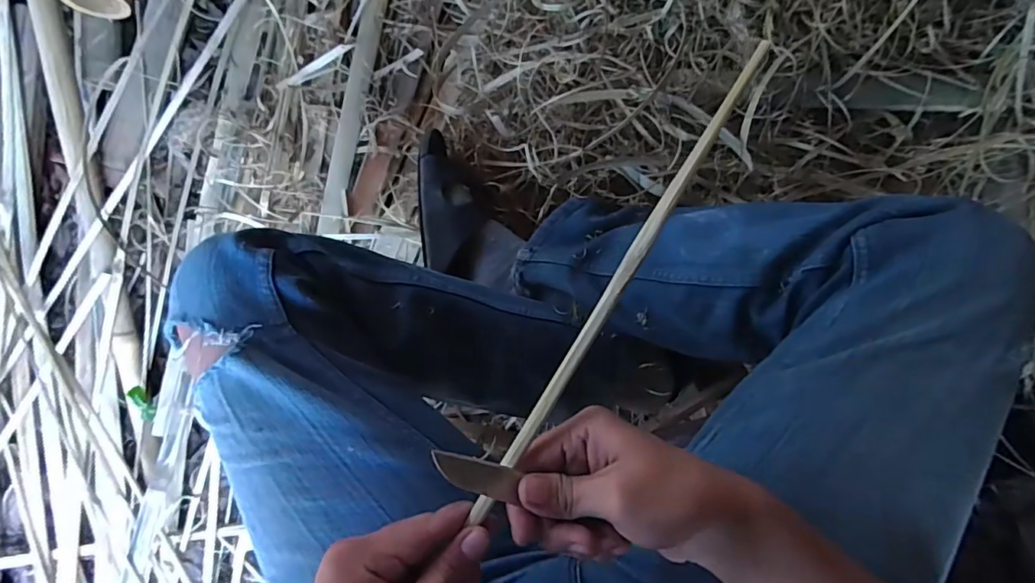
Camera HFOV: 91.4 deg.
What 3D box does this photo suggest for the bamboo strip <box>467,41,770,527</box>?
[{"bbox_3d":[0.057,-0.006,0.278,0.009,0.007,0.300,31,89,5],"label":"bamboo strip"}]

